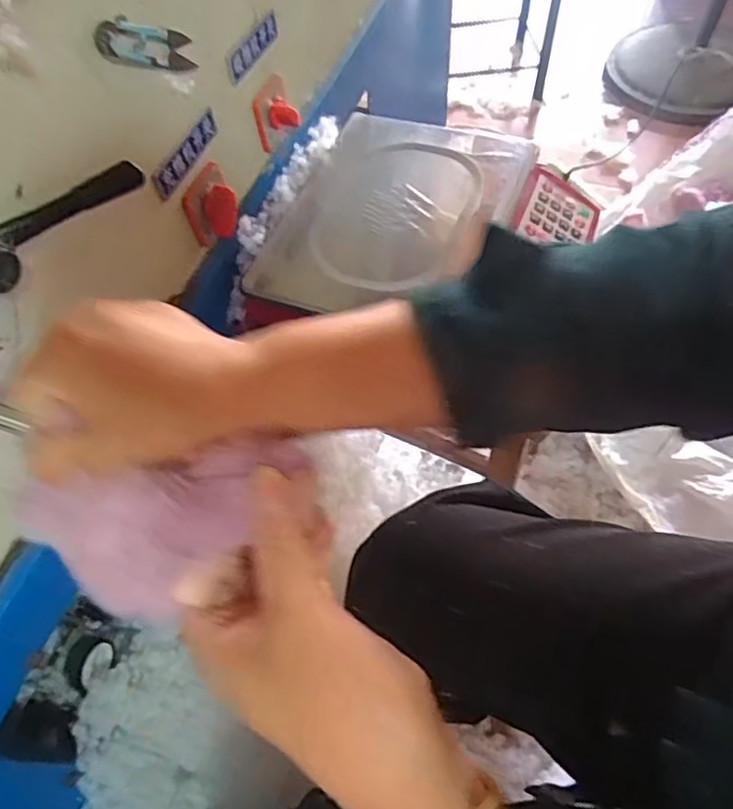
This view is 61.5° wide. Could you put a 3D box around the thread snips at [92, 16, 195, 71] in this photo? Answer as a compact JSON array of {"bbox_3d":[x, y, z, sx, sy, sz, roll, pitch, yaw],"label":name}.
[{"bbox_3d":[-0.165,-0.272,0.469,0.008,0.029,0.113,15,27,14],"label":"thread snips"}]

